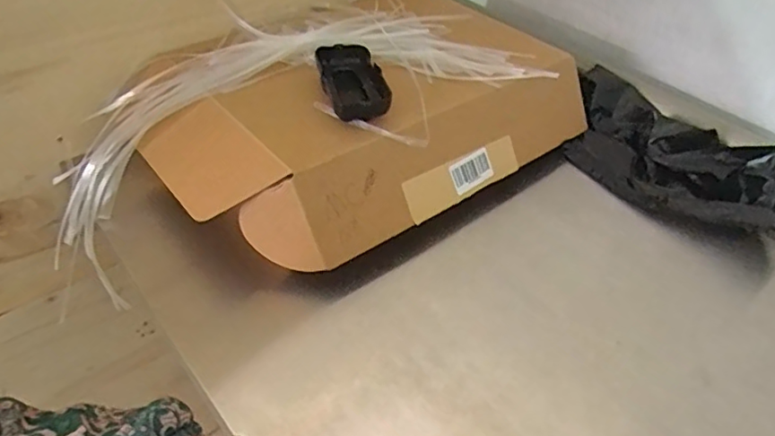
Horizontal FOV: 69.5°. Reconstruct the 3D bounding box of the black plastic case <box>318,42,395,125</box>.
[{"bbox_3d":[-0.032,-0.124,0.506,0.053,0.018,0.109,-7,43,-11],"label":"black plastic case"}]

